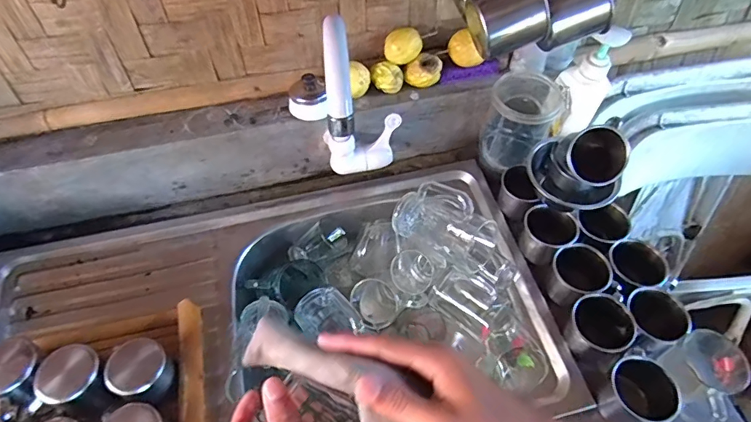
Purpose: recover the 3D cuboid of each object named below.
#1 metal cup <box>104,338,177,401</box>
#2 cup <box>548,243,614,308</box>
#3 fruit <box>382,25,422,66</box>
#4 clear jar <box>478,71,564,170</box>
[{"bbox_3d":[-0.266,0.186,0.529,0.054,0.069,0.059,0,56,0],"label":"metal cup"},{"bbox_3d":[0.269,0.089,0.618,0.070,0.068,0.068,0,56,0],"label":"cup"},{"bbox_3d":[0.041,-0.248,0.678,0.045,0.044,0.051,-38,64,-23],"label":"fruit"},{"bbox_3d":[0.221,-0.136,0.704,0.096,0.121,0.111,31,61,19],"label":"clear jar"}]

